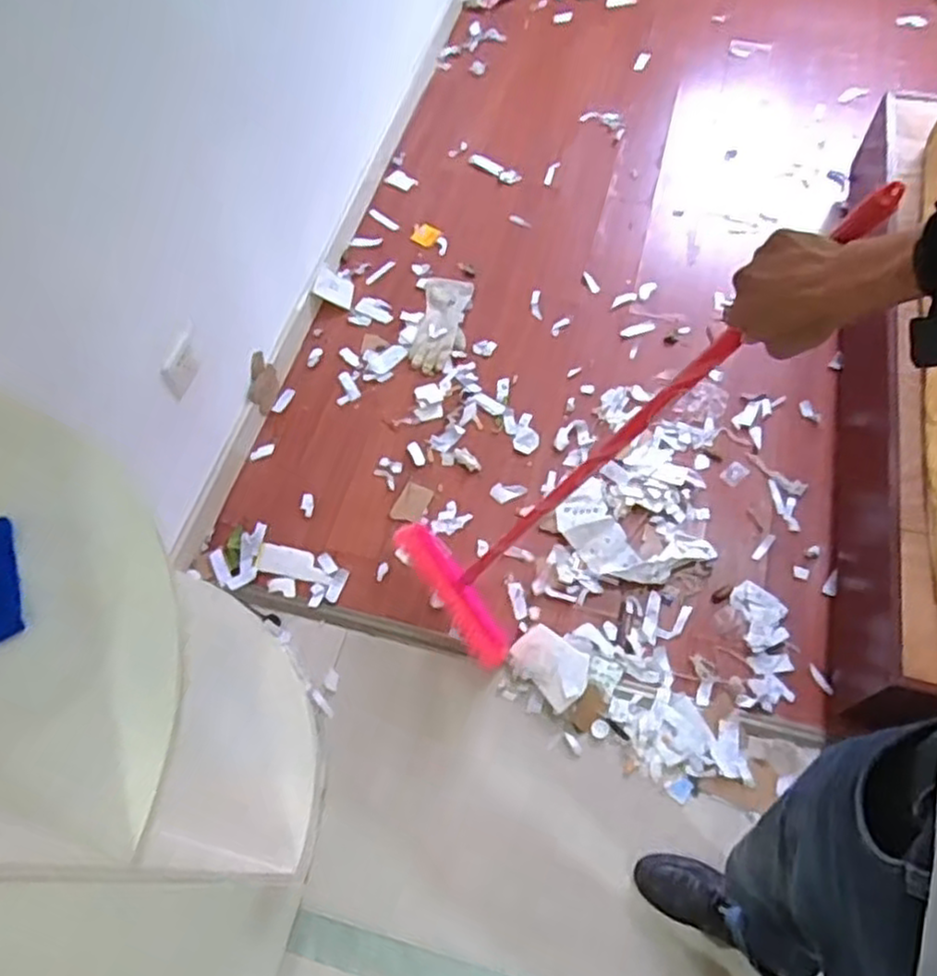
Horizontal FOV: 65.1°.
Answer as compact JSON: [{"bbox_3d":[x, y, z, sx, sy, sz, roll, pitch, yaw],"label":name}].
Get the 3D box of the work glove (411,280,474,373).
[{"bbox_3d":[-0.066,-0.418,1.859,0.125,0.029,0.291,7,62,5],"label":"work glove"}]

